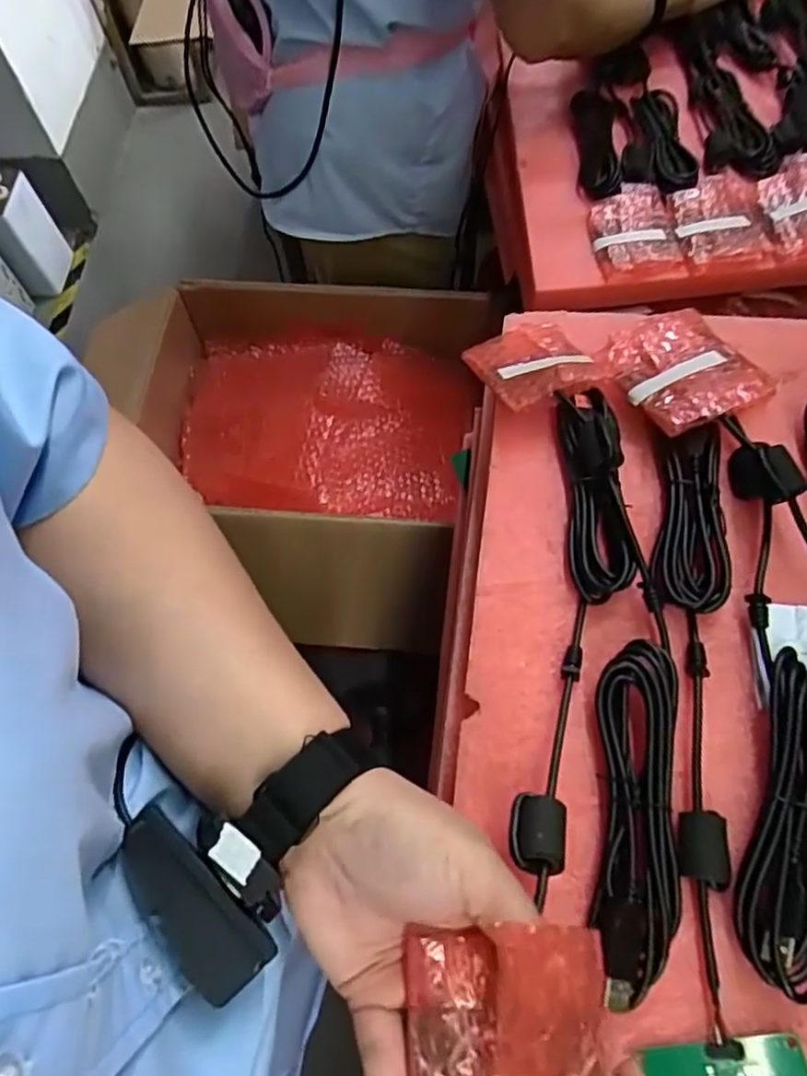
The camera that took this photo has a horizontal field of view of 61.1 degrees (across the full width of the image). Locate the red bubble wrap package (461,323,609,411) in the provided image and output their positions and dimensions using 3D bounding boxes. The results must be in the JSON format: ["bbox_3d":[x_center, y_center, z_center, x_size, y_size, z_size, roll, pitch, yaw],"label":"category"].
[{"bbox_3d":[0.088,-0.120,0.466,0.068,0.013,0.090,-21,41,-5],"label":"red bubble wrap package"}]

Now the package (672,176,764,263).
[{"bbox_3d":[0.286,-0.288,0.621,0.073,0.014,0.096,0,65,2],"label":"package"}]

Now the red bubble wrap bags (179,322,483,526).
[{"bbox_3d":[-0.093,-0.144,0.860,0.375,0.065,0.261,6,65,4],"label":"red bubble wrap bags"}]

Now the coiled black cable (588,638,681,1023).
[{"bbox_3d":[0.114,0.130,0.331,0.040,0.016,0.163,7,65,5],"label":"coiled black cable"}]

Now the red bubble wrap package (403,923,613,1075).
[{"bbox_3d":[0.038,0.186,0.227,0.072,0.046,0.095,-1,65,1],"label":"red bubble wrap package"}]

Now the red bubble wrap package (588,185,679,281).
[{"bbox_3d":[0.211,-0.279,0.627,0.071,0.015,0.098,-9,65,-2],"label":"red bubble wrap package"}]

